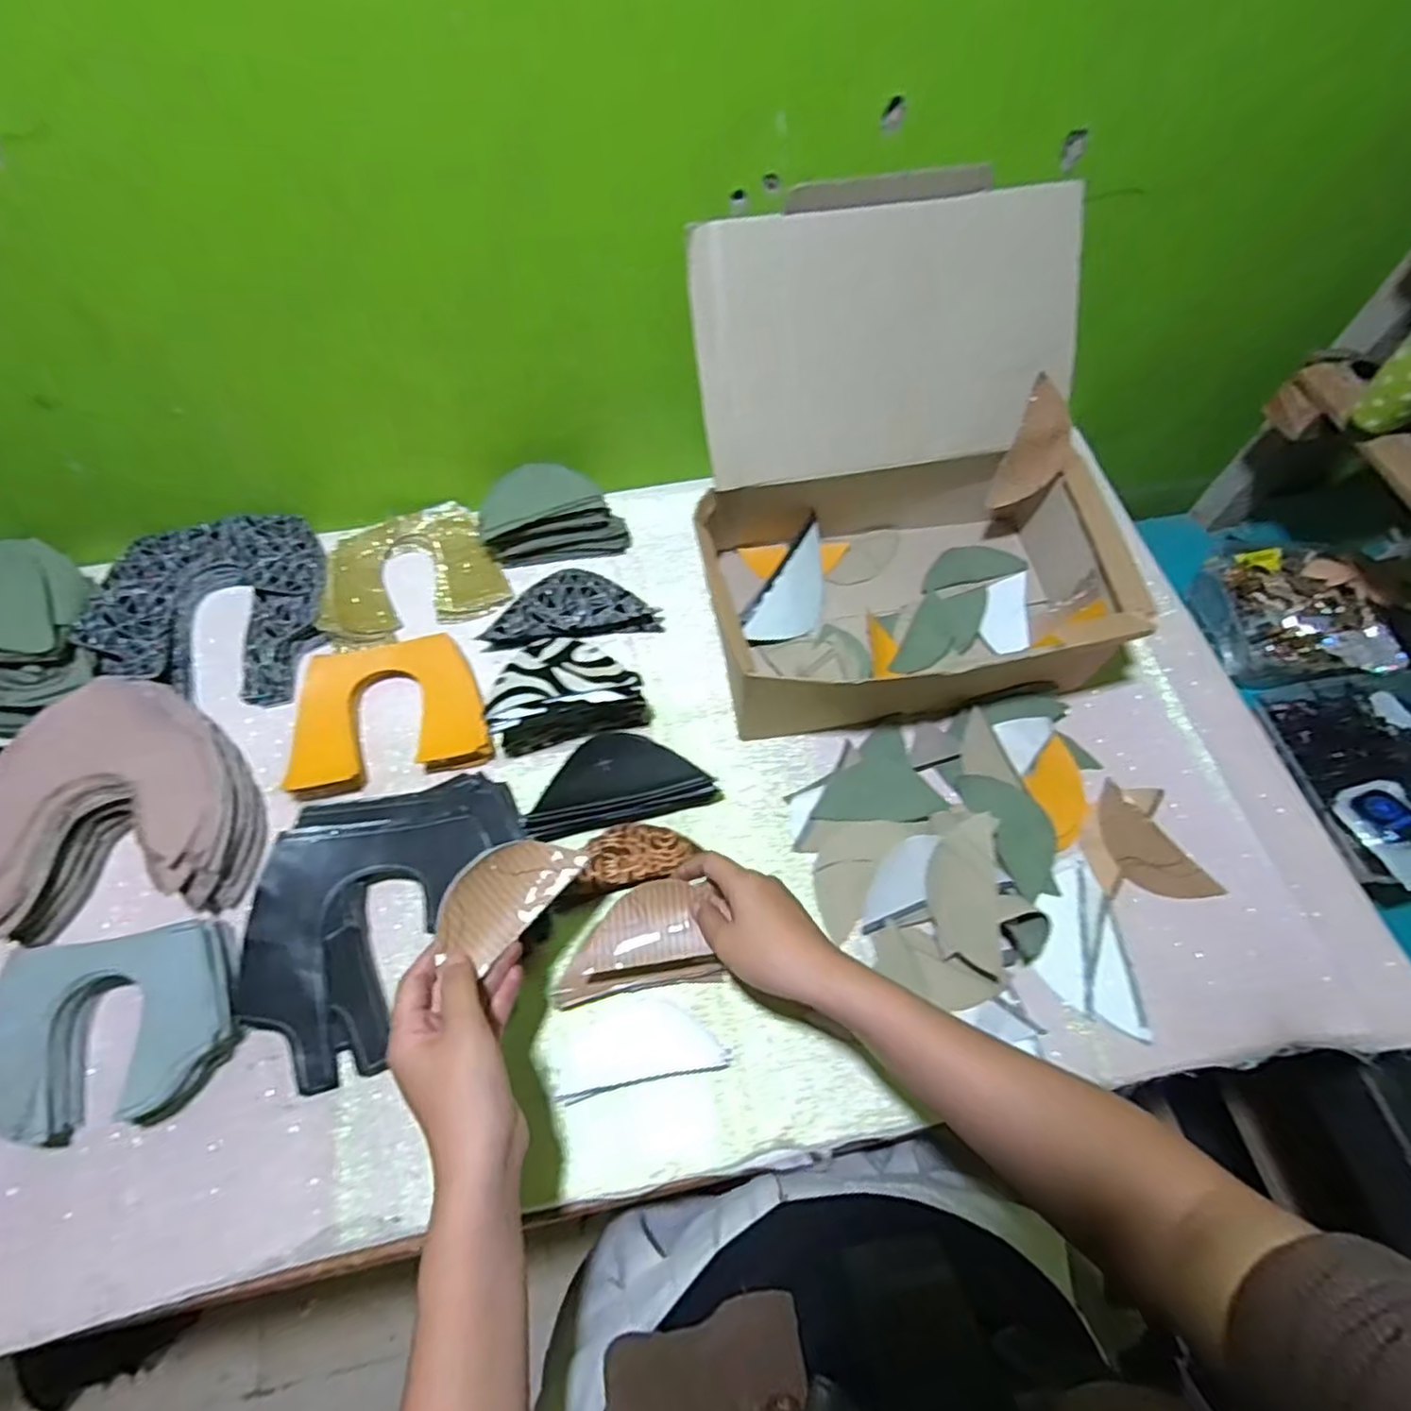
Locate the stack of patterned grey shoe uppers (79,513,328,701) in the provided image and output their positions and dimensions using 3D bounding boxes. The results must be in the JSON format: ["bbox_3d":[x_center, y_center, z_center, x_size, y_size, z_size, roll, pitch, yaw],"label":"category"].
[{"bbox_3d":[-0.441,-0.090,0.630,0.182,0.045,0.179,-6,65,-3],"label":"stack of patterned grey shoe uppers"}]

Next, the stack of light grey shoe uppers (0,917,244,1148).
[{"bbox_3d":[-0.399,0.216,0.474,0.153,0.039,0.128,-10,65,-5],"label":"stack of light grey shoe uppers"}]

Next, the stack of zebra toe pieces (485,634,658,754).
[{"bbox_3d":[-0.114,-0.011,0.573,0.120,0.072,0.061,-14,65,-7],"label":"stack of zebra toe pieces"}]

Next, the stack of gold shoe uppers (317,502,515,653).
[{"bbox_3d":[-0.282,-0.127,0.661,0.159,0.032,0.133,-21,66,-10],"label":"stack of gold shoe uppers"}]

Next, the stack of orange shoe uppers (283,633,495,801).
[{"bbox_3d":[-0.263,0.000,0.588,0.154,0.021,0.132,-11,65,-6],"label":"stack of orange shoe uppers"}]

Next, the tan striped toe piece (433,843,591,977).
[{"bbox_3d":[-0.122,0.113,0.431,0.054,0.006,0.085,43,58,-6],"label":"tan striped toe piece"}]

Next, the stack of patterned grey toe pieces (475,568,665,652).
[{"bbox_3d":[-0.124,-0.091,0.647,0.157,0.024,0.072,-8,65,-4],"label":"stack of patterned grey toe pieces"}]

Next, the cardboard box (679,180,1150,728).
[{"bbox_3d":[0.163,-0.198,0.568,0.325,0.238,0.321,-8,65,-4],"label":"cardboard box"}]

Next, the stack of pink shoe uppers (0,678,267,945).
[{"bbox_3d":[-0.446,0.070,0.534,0.178,0.053,0.180,-11,65,-6],"label":"stack of pink shoe uppers"}]

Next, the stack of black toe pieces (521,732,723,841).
[{"bbox_3d":[-0.070,0.059,0.566,0.151,0.044,0.078,-15,65,-7],"label":"stack of black toe pieces"}]

